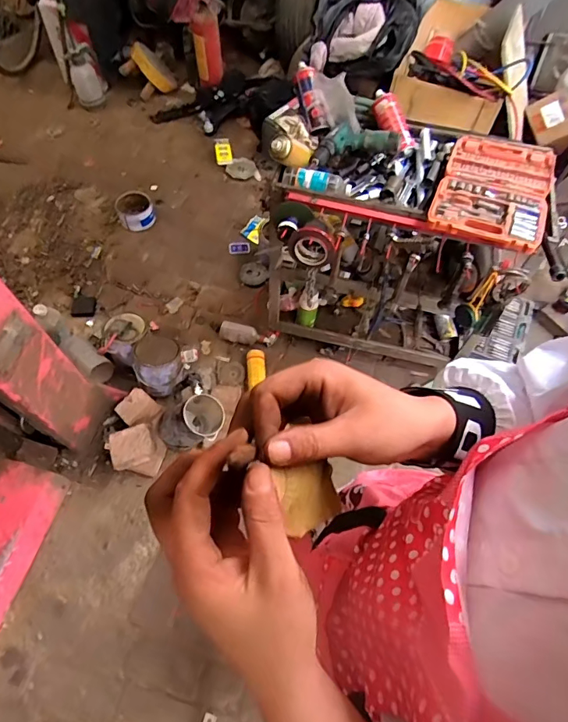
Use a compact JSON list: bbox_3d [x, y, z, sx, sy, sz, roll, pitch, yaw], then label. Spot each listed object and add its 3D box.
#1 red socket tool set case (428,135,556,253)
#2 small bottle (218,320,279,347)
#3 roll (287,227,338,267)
[{"bbox_3d":[0.522,-0.435,1.114,0.250,0.066,0.395,22,63,9],"label":"red socket tool set case"},{"bbox_3d":[-0.137,-0.101,1.736,0.229,0.054,0.068,11,64,3],"label":"small bottle"},{"bbox_3d":[0.070,-0.277,1.098,0.119,0.115,0.031,18,62,7],"label":"roll"}]

